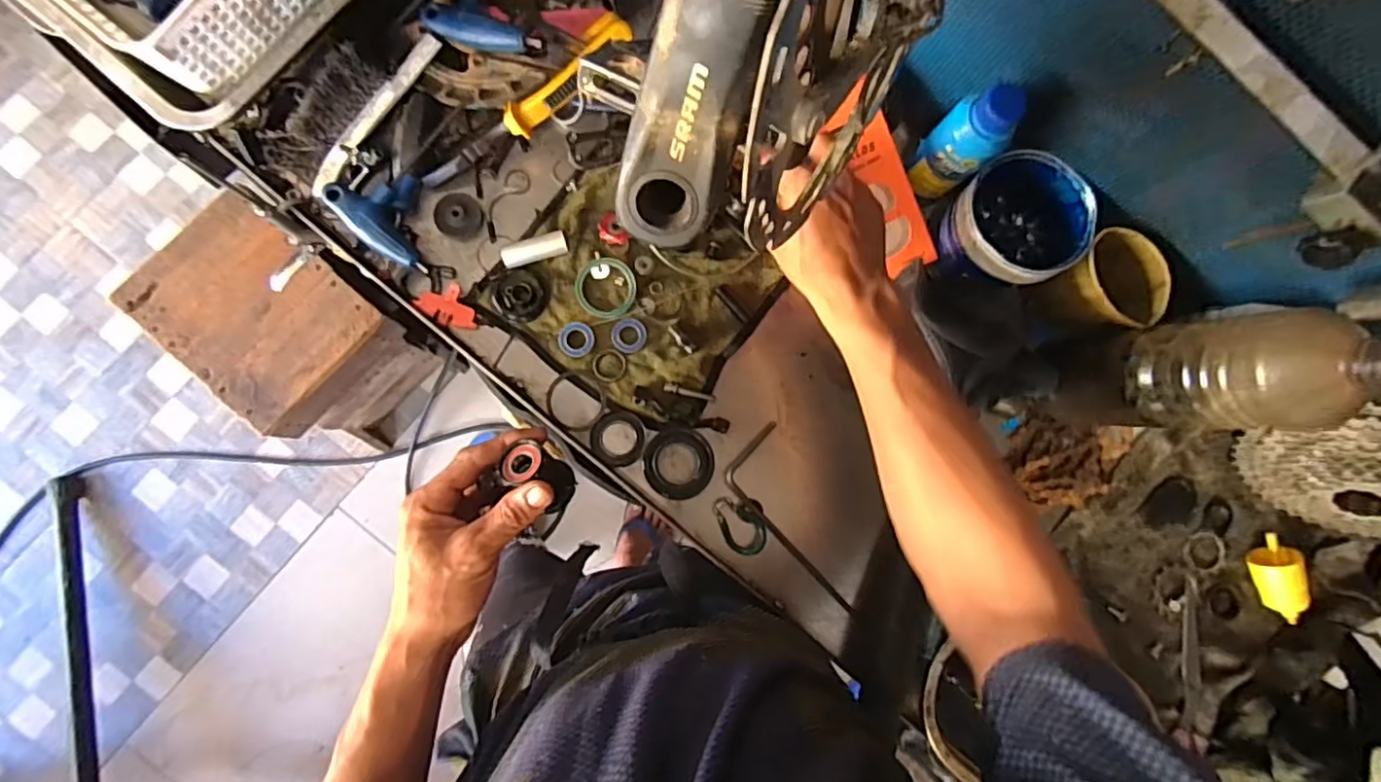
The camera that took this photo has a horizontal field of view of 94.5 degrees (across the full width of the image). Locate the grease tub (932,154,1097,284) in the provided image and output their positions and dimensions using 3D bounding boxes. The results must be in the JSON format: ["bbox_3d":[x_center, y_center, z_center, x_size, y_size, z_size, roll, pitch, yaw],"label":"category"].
[{"bbox_3d":[0.267,-0.139,0.534,0.103,0.070,0.098,0,86,-6],"label":"grease tub"}]

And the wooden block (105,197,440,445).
[{"bbox_3d":[-0.672,-0.100,1.147,0.250,0.387,0.342,-44,91,-7],"label":"wooden block"}]

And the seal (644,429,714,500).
[{"bbox_3d":[-0.010,0.063,0.552,0.059,0.011,0.060,-3,87,-6],"label":"seal"}]

